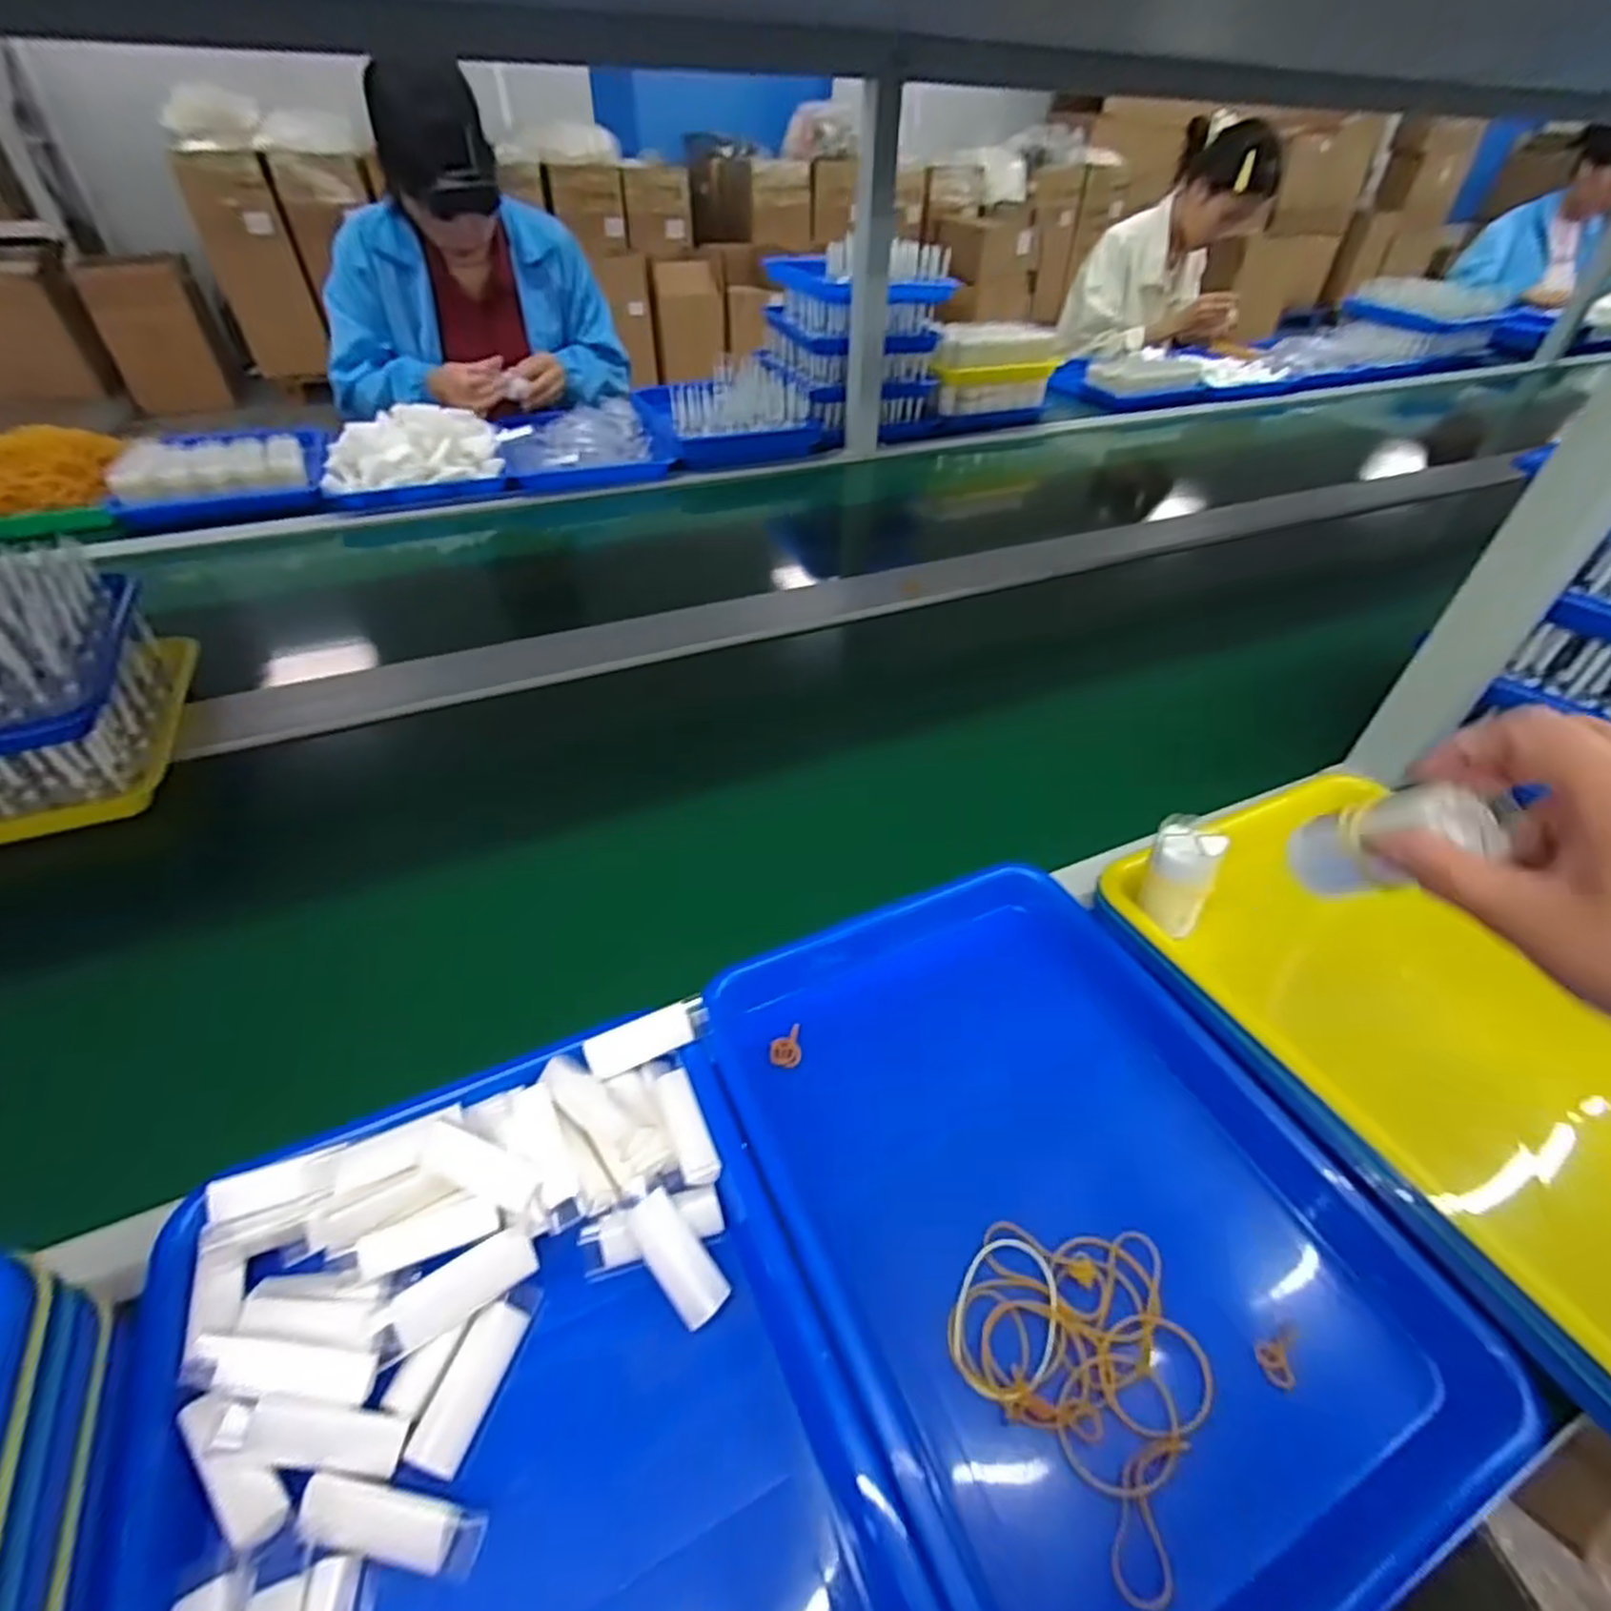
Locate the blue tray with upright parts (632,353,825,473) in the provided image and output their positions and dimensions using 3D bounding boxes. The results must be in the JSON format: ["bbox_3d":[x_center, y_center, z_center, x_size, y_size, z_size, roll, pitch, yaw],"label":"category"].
[{"bbox_3d":[-0.134,-0.651,1.204,0.257,0.096,0.263,-13,45,-16],"label":"blue tray with upright parts"}]

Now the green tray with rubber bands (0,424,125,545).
[{"bbox_3d":[-1.030,-0.412,0.939,0.265,0.088,0.200,-28,50,-28],"label":"green tray with rubber bands"}]

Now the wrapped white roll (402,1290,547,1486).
[{"bbox_3d":[-0.137,0.234,0.303,0.020,0.013,0.064,14,44,12],"label":"wrapped white roll"}]

